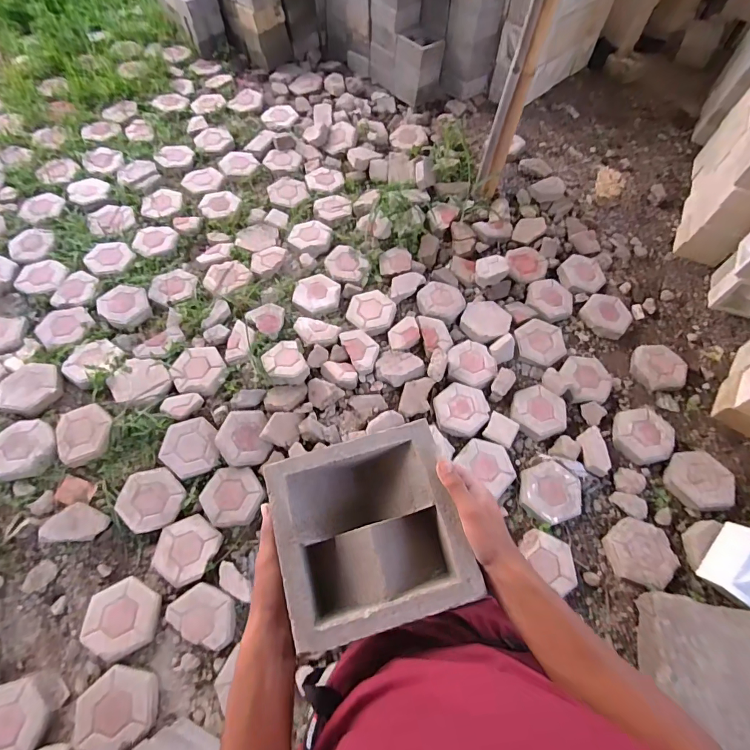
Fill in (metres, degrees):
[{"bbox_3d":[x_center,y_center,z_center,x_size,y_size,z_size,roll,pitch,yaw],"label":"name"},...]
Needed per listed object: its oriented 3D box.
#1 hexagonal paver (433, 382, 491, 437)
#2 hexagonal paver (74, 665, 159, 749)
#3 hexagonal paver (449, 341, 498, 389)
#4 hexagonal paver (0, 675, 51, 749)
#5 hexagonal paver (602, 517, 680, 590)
[{"bbox_3d":[0.339,0.136,1.610,0.201,0.048,0.218,-9,65,-6],"label":"hexagonal paver"},{"bbox_3d":[-0.731,0.943,1.164,0.213,0.057,0.197,-1,64,-2],"label":"hexagonal paver"},{"bbox_3d":[0.398,-0.046,1.695,0.201,0.044,0.183,17,65,7],"label":"hexagonal paver"},{"bbox_3d":[-1.038,0.986,1.160,0.206,0.055,0.209,-6,64,-4],"label":"hexagonal paver"},{"bbox_3d":[0.905,0.600,1.391,0.225,0.046,0.214,17,65,7],"label":"hexagonal paver"}]

